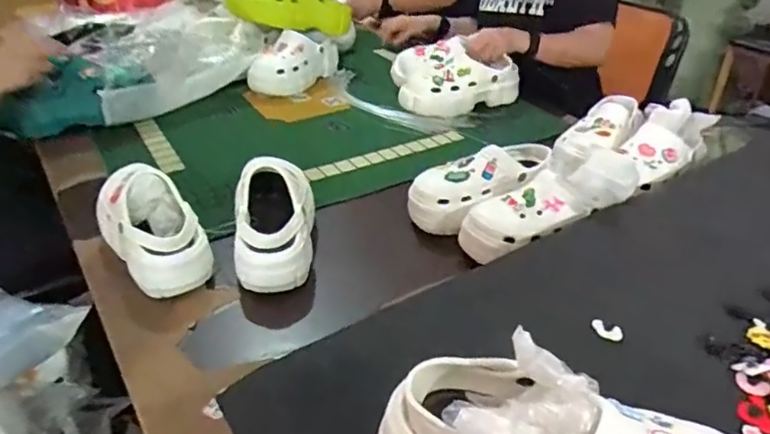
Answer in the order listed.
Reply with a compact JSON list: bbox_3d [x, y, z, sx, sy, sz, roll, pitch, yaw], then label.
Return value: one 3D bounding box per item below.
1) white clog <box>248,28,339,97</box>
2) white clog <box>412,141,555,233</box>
[{"bbox_3d":[-0.208,-0.358,1.337,0.084,0.121,0.230,19,38,27],"label":"white clog"},{"bbox_3d":[0.154,-0.050,0.882,0.248,0.112,0.083,-16,36,-23],"label":"white clog"}]

